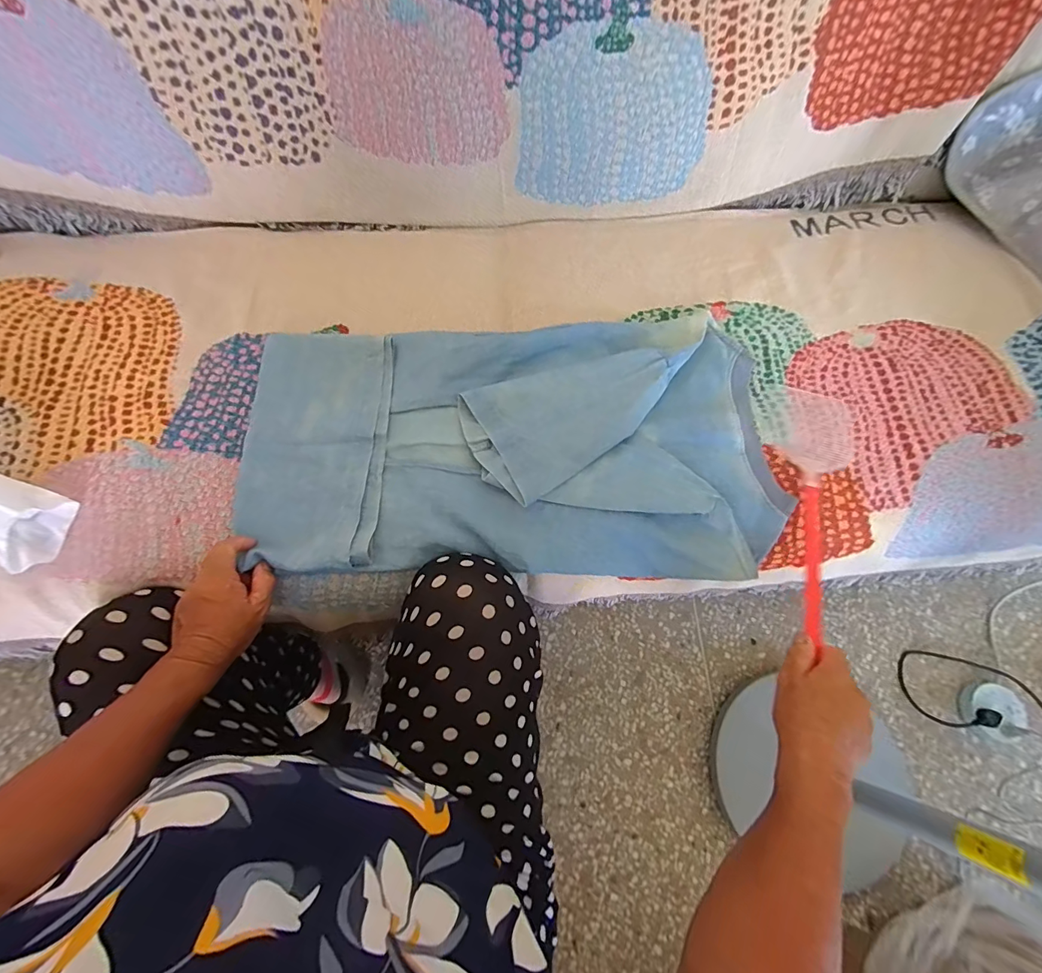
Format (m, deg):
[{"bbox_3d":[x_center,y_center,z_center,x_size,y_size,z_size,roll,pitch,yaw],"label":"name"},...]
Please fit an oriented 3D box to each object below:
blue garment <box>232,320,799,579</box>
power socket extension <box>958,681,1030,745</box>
[{"bbox_3d":[-0.011,-0.057,0.536,0.603,0.040,0.315,1,71,-1],"label":"blue garment"},{"bbox_3d":[0.887,0.421,0.821,0.104,0.033,0.091,29,72,8],"label":"power socket extension"}]

